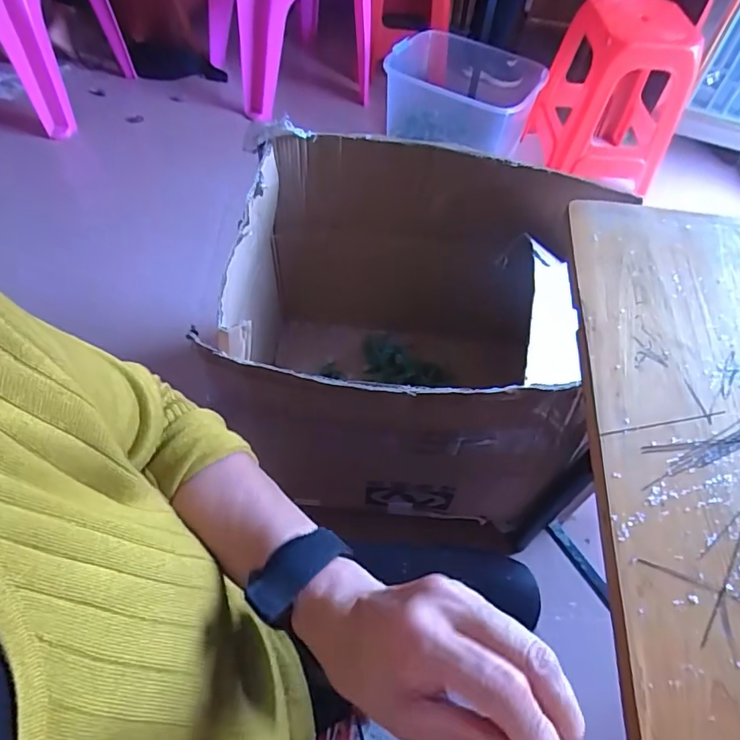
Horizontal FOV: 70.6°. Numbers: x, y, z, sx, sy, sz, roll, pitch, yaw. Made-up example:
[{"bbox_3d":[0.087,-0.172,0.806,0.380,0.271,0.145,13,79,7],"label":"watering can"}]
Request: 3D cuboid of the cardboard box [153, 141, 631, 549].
[{"bbox_3d":[0.044,-0.047,0.986,0.585,0.520,0.536,10,56,3],"label":"cardboard box"}]

